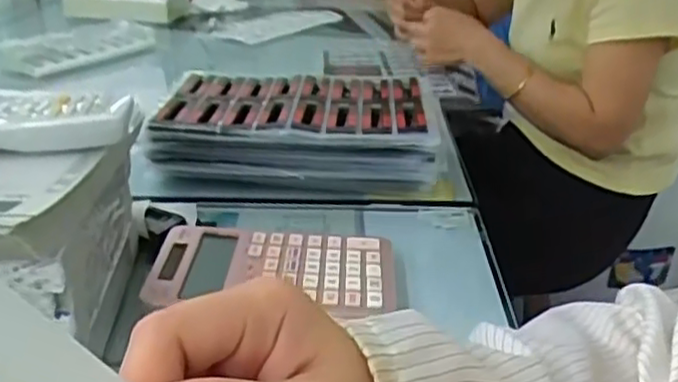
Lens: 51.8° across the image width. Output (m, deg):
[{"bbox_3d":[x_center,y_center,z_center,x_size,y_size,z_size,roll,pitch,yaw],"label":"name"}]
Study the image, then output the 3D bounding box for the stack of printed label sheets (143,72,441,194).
[{"bbox_3d":[-0.040,-0.076,0.756,0.271,0.060,0.239,4,27,3],"label":"stack of printed label sheets"}]

